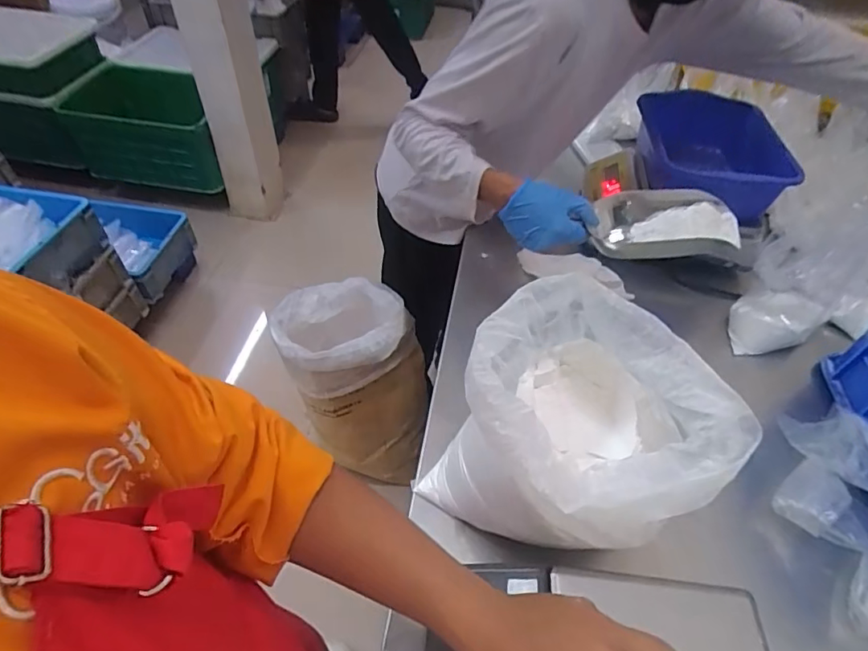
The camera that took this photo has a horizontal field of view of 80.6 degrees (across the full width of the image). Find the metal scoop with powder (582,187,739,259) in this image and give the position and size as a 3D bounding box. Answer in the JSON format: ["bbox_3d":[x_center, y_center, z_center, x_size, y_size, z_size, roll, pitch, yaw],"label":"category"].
[{"bbox_3d":[0.302,-0.127,0.676,0.173,0.065,0.114,-6,51,18],"label":"metal scoop with powder"}]

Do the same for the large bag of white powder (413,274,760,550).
[{"bbox_3d":[0.136,0.129,0.522,0.204,0.270,0.220,-15,50,-17],"label":"large bag of white powder"}]

